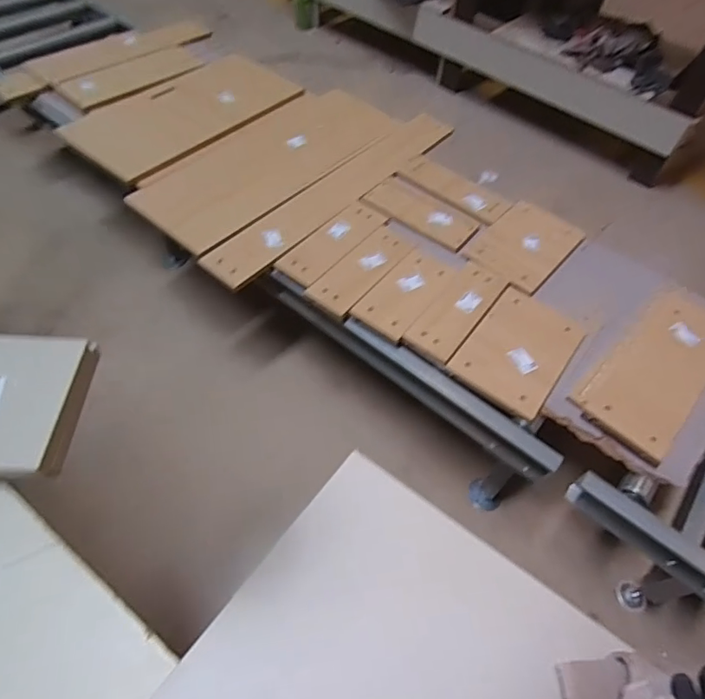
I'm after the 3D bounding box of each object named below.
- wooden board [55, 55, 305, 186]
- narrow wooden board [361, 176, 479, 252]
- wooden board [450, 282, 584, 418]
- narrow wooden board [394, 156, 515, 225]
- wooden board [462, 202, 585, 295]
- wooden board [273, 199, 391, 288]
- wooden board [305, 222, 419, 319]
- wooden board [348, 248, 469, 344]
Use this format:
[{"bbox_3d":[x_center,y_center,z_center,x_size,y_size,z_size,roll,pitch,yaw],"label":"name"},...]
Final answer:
[{"bbox_3d":[-0.493,-0.723,1.509,0.395,0.021,0.677,34,59,23],"label":"wooden board"},{"bbox_3d":[0.187,-0.365,1.318,0.292,0.016,0.145,32,57,17],"label":"narrow wooden board"},{"bbox_3d":[0.360,-0.006,1.060,0.194,0.018,0.270,34,58,19],"label":"wooden board"},{"bbox_3d":[0.285,-0.446,1.374,0.300,0.020,0.133,38,59,21],"label":"narrow wooden board"},{"bbox_3d":[0.441,-0.272,1.264,0.200,0.017,0.304,37,59,21],"label":"wooden board"},{"bbox_3d":[-0.041,-0.269,1.231,0.106,0.018,0.312,35,58,19],"label":"wooden board"},{"bbox_3d":[0.031,-0.199,1.186,0.110,0.013,0.323,33,57,18],"label":"wooden board"},{"bbox_3d":[0.132,-0.142,1.142,0.127,0.010,0.287,33,57,18],"label":"wooden board"}]

